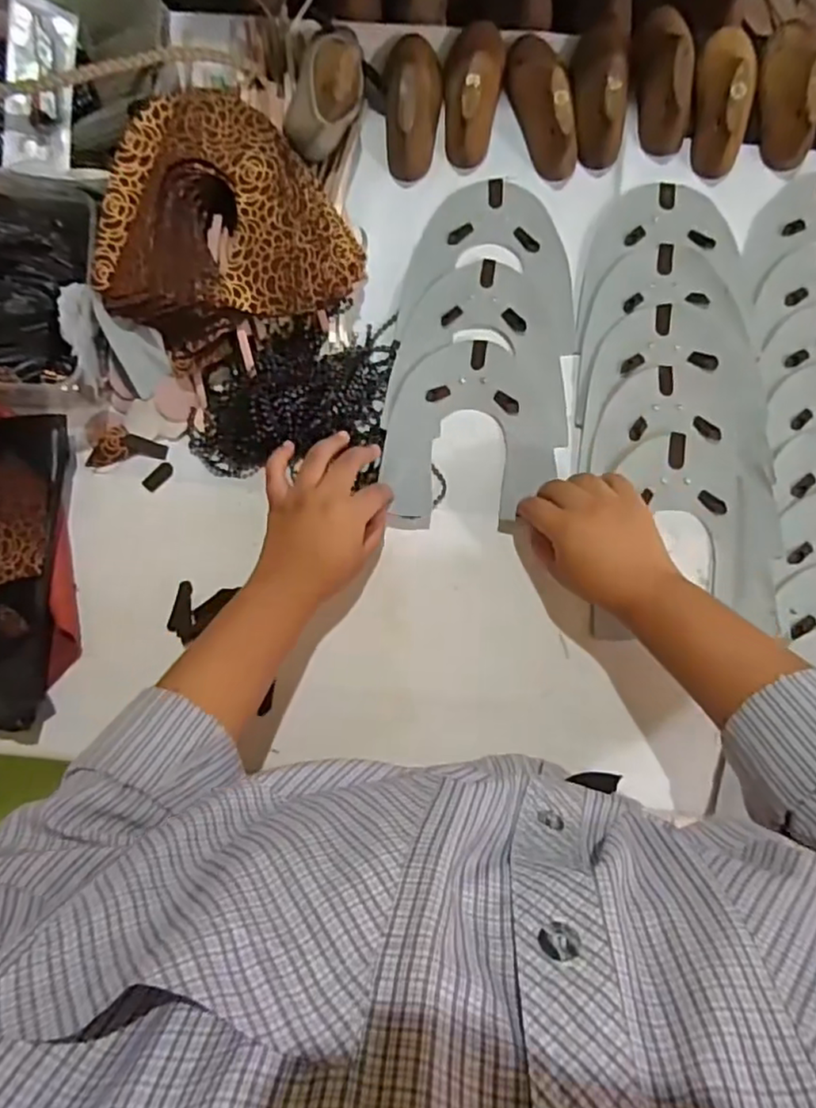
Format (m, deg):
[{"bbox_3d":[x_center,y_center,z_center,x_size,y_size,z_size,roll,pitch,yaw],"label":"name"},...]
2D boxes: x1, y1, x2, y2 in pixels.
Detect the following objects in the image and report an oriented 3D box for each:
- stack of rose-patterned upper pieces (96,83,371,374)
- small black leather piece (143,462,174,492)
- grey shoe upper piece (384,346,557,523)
[{"bbox_3d":[-0.149,-0.258,0.485,0.189,0.066,0.177,-20,80,-2],"label":"stack of rose-patterned upper pieces"},{"bbox_3d":[-0.207,-0.064,0.517,0.012,0.006,0.027,37,83,7],"label":"small black leather piece"},{"bbox_3d":[0.051,-0.105,0.518,0.136,0.010,0.149,1,80,2],"label":"grey shoe upper piece"}]

